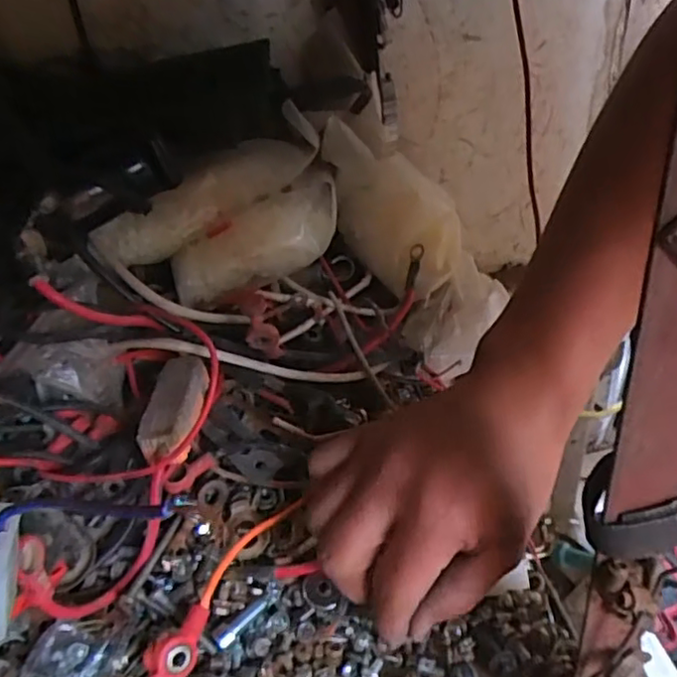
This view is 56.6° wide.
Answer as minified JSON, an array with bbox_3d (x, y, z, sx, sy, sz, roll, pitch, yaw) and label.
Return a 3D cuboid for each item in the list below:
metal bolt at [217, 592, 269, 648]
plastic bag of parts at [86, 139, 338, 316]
[{"bbox_3d":[-0.045,0.134,0.299,0.006,0.005,0.031,23,46,35],"label":"metal bolt"},{"bbox_3d":[-0.066,-0.064,0.362,0.137,0.069,0.039,-17,38,-12],"label":"plastic bag of parts"}]

